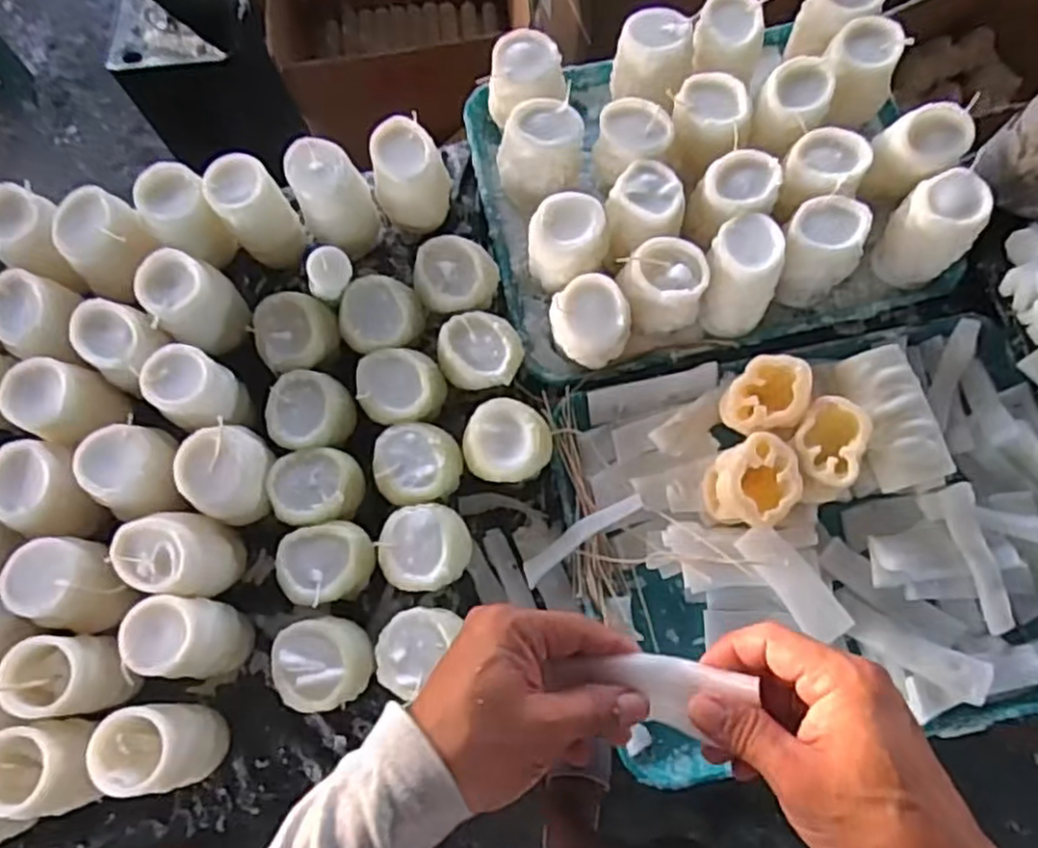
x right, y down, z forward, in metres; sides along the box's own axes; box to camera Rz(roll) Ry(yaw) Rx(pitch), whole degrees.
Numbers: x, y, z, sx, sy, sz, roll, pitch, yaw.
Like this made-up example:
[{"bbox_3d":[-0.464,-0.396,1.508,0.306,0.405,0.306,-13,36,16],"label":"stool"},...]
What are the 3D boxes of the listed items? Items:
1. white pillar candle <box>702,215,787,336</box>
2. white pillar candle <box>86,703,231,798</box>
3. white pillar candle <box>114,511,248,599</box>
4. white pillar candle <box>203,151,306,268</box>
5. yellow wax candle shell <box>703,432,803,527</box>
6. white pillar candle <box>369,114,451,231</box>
[{"bbox_3d":[0.197,-0.135,0.660,0.062,0.088,0.082,8,74,4],"label":"white pillar candle"},{"bbox_3d":[-0.271,0.244,0.549,0.059,0.094,0.061,0,74,1],"label":"white pillar candle"},{"bbox_3d":[-0.279,0.109,0.596,0.076,0.078,0.066,3,74,2],"label":"white pillar candle"},{"bbox_3d":[-0.247,-0.200,0.688,0.057,0.104,0.062,0,74,1],"label":"white pillar candle"},{"bbox_3d":[0.190,0.052,0.598,0.064,0.078,0.065,0,74,1],"label":"yellow wax candle shell"},{"bbox_3d":[-0.102,-0.233,0.692,0.068,0.099,0.068,0,74,1],"label":"white pillar candle"}]

